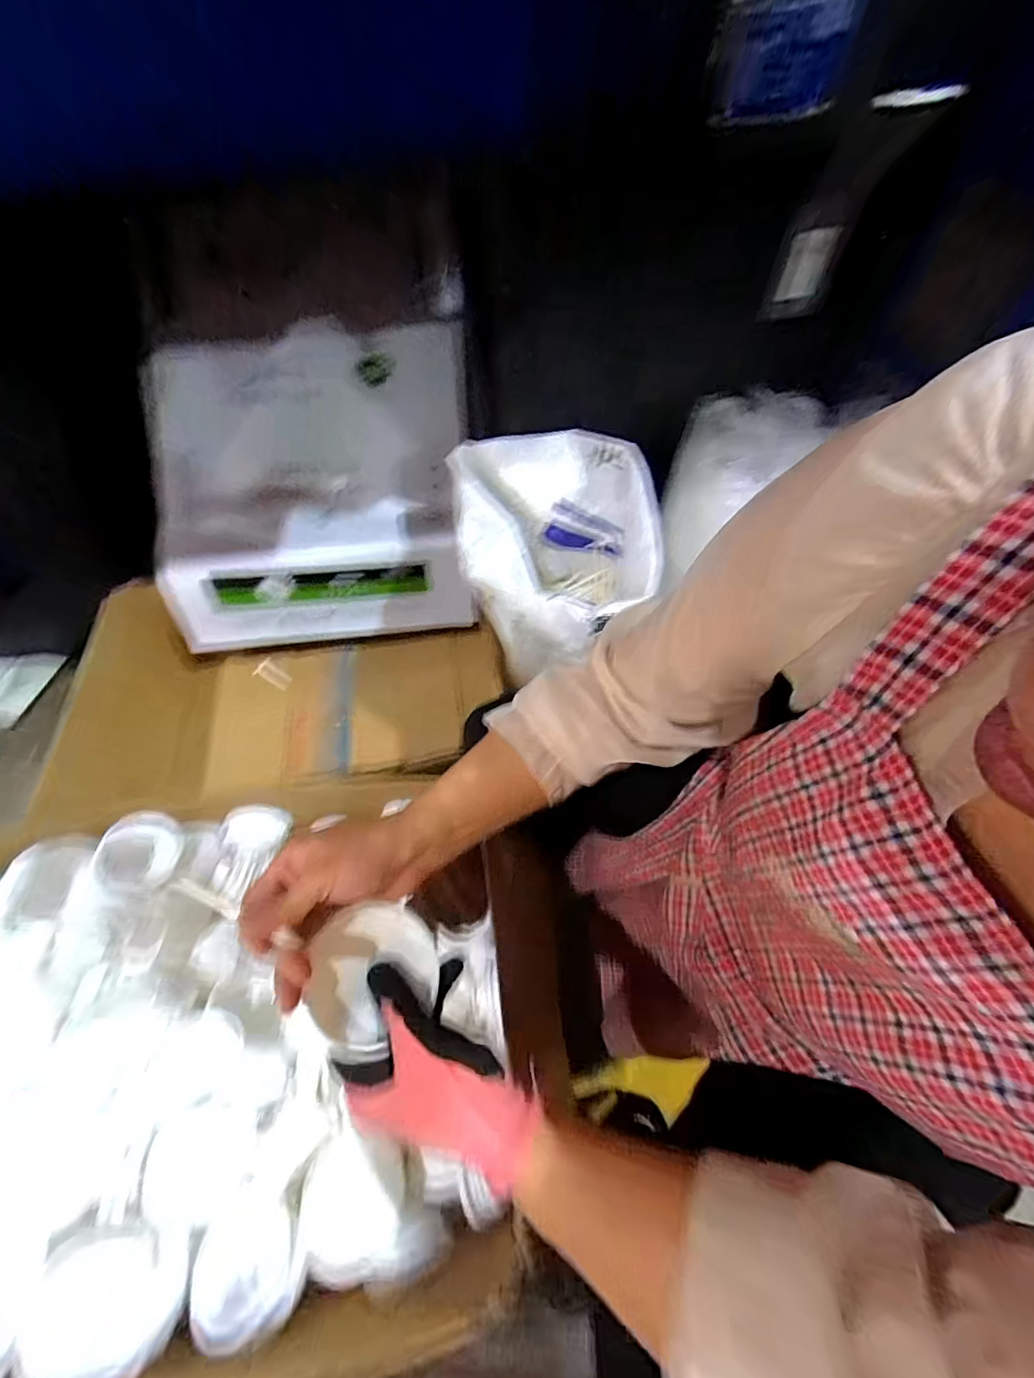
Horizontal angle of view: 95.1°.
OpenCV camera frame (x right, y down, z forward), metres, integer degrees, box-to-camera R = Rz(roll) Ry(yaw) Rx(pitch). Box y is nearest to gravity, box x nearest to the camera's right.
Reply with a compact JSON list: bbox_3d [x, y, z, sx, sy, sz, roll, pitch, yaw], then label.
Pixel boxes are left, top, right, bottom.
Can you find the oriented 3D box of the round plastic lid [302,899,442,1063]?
[{"bbox_3d":[-0.100,0.192,0.327,0.084,0.014,0.087,11,52,-14],"label":"round plastic lid"}]

